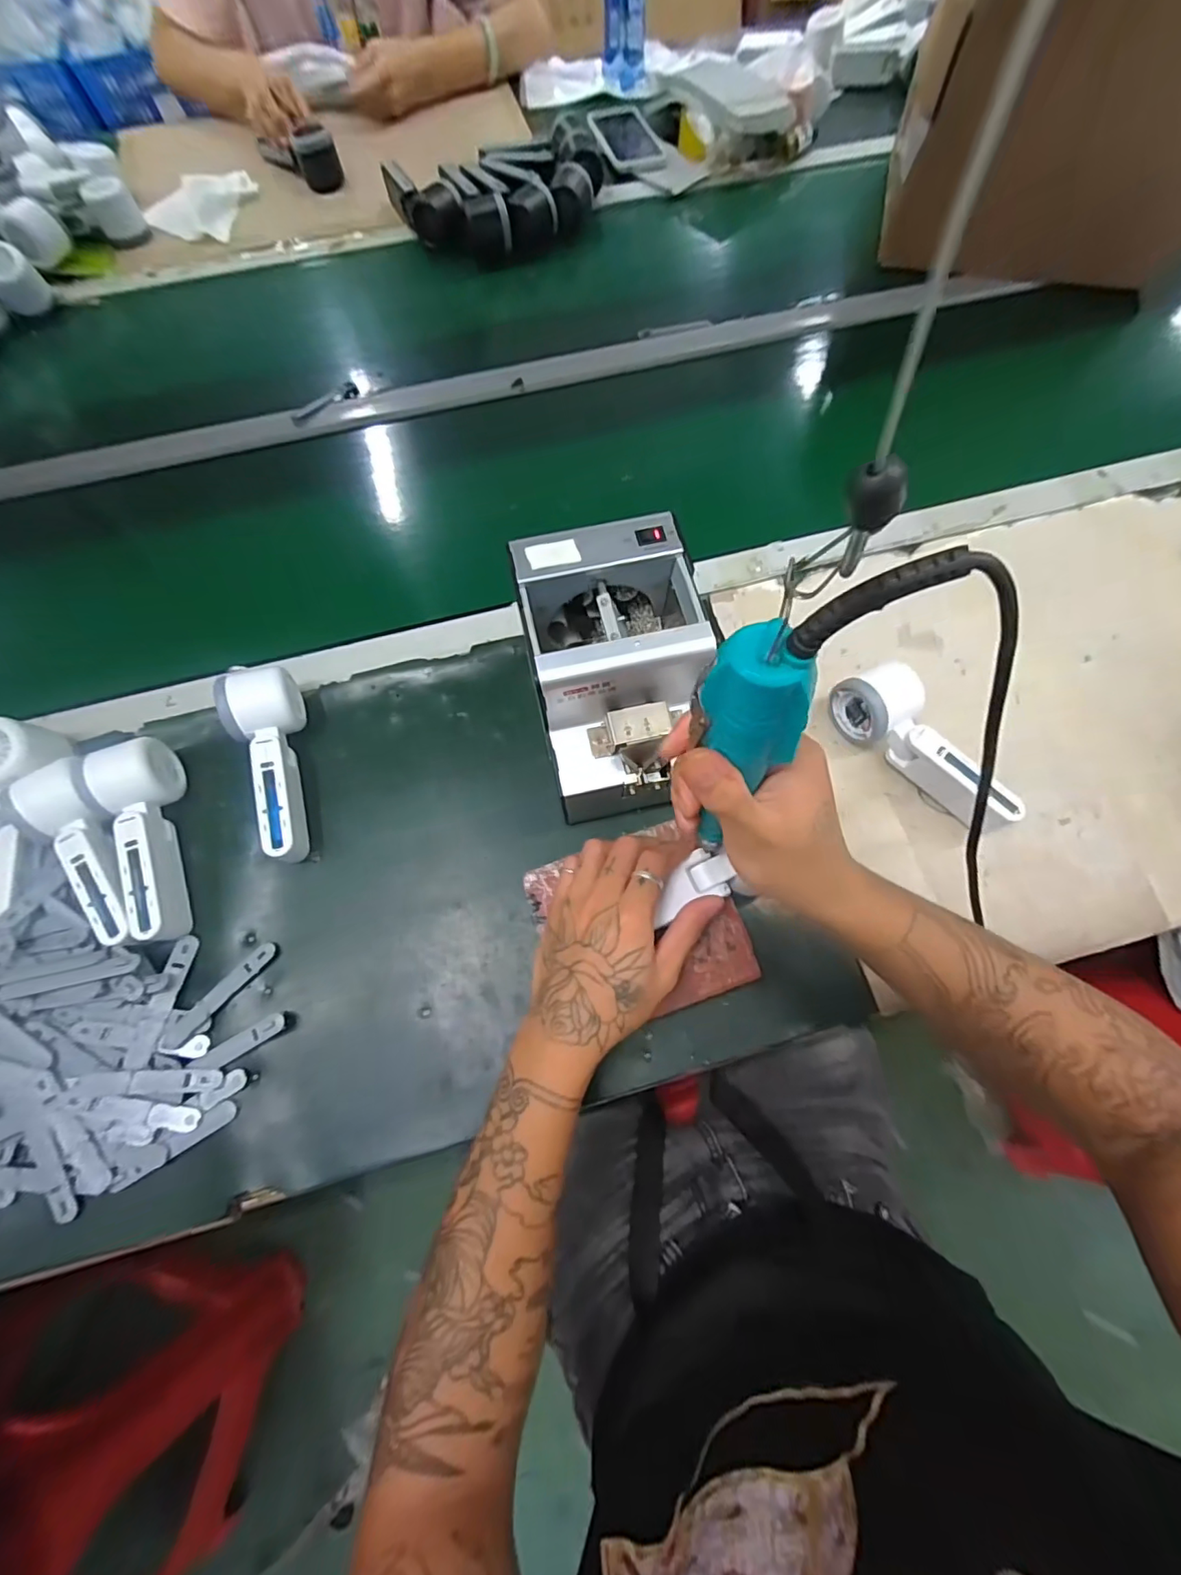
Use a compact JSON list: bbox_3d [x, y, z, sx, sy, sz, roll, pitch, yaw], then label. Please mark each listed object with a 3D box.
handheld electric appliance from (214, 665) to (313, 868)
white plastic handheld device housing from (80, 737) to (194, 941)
[{"bbox_3d":[-0.265,-0.019,0.461,0.046,0.053,0.158,-14,83,-4],"label":"handheld electric appliance"},{"bbox_3d":[-0.361,0.041,0.440,0.051,0.050,0.169,-14,70,-4],"label":"white plastic handheld device housing"}]

